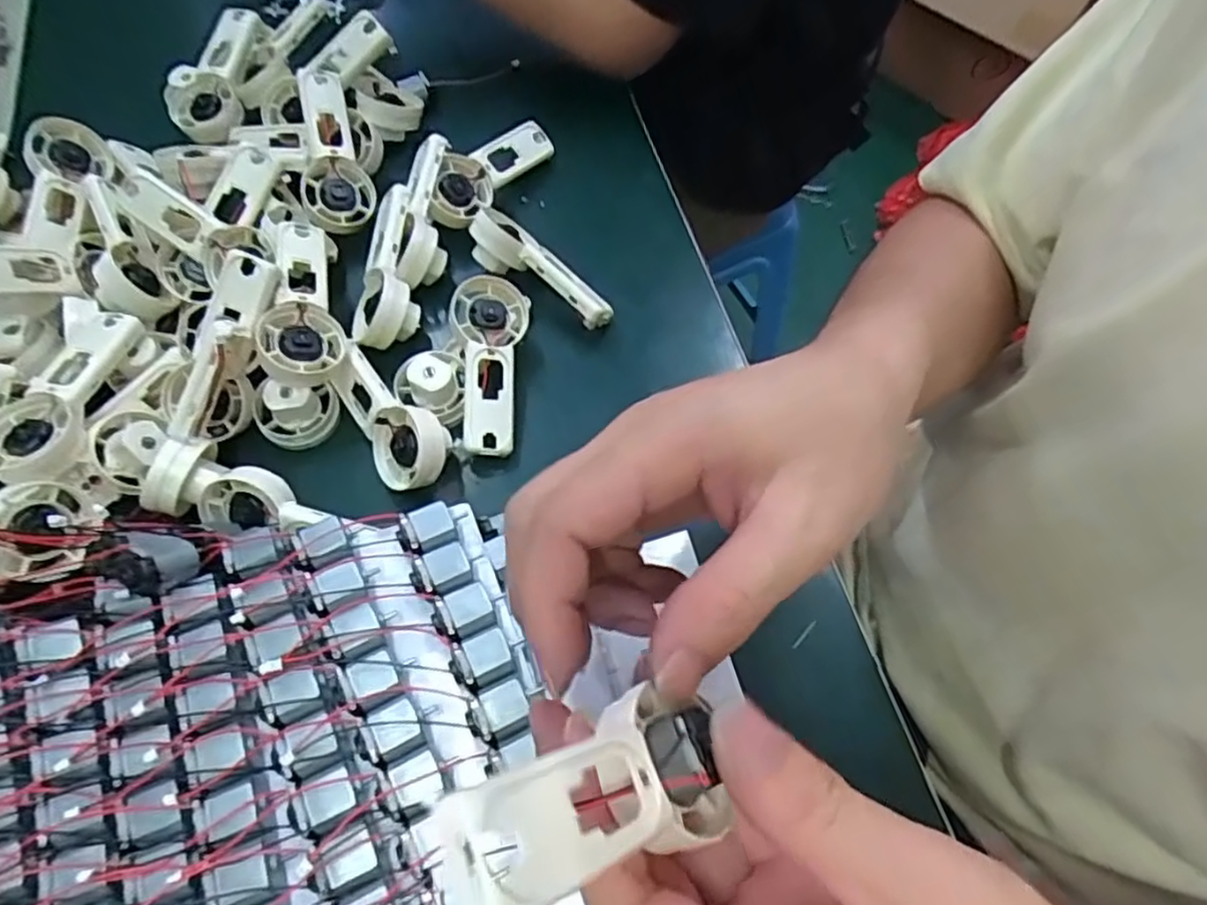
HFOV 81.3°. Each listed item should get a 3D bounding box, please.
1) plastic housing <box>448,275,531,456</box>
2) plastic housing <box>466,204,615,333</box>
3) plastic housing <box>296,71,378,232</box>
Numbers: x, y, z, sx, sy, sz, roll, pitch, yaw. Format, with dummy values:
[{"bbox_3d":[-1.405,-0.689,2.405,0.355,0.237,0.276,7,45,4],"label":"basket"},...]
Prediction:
[{"bbox_3d":[-0.058,-0.045,0.360,0.039,0.016,0.093,4,72,-18],"label":"plastic housing"},{"bbox_3d":[-0.036,-0.101,0.381,0.088,0.025,0.028,40,71,18],"label":"plastic housing"},{"bbox_3d":[-0.154,-0.172,0.401,0.037,0.022,0.091,-11,88,-4],"label":"plastic housing"}]

